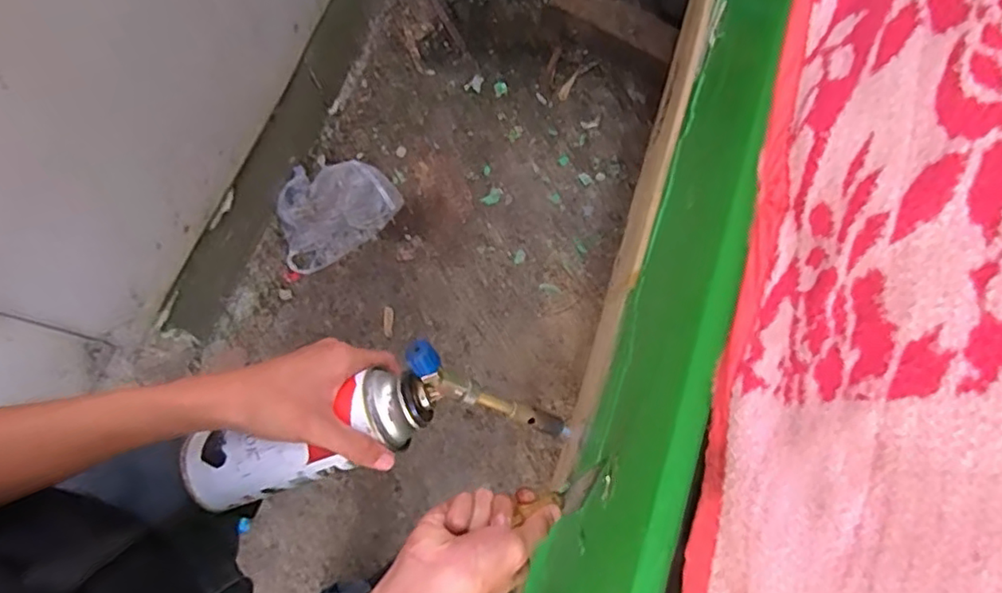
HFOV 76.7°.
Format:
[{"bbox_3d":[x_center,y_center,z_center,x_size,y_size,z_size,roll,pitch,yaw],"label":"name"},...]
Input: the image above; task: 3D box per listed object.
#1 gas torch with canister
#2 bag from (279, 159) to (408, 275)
[{"bbox_3d":[-0.104,0.101,0.460,0.260,0.091,0.080,-18,76,-1],"label":"gas torch with canister"},{"bbox_3d":[-0.367,-0.192,1.360,0.279,0.071,0.182,-37,79,-10],"label":"bag"}]

